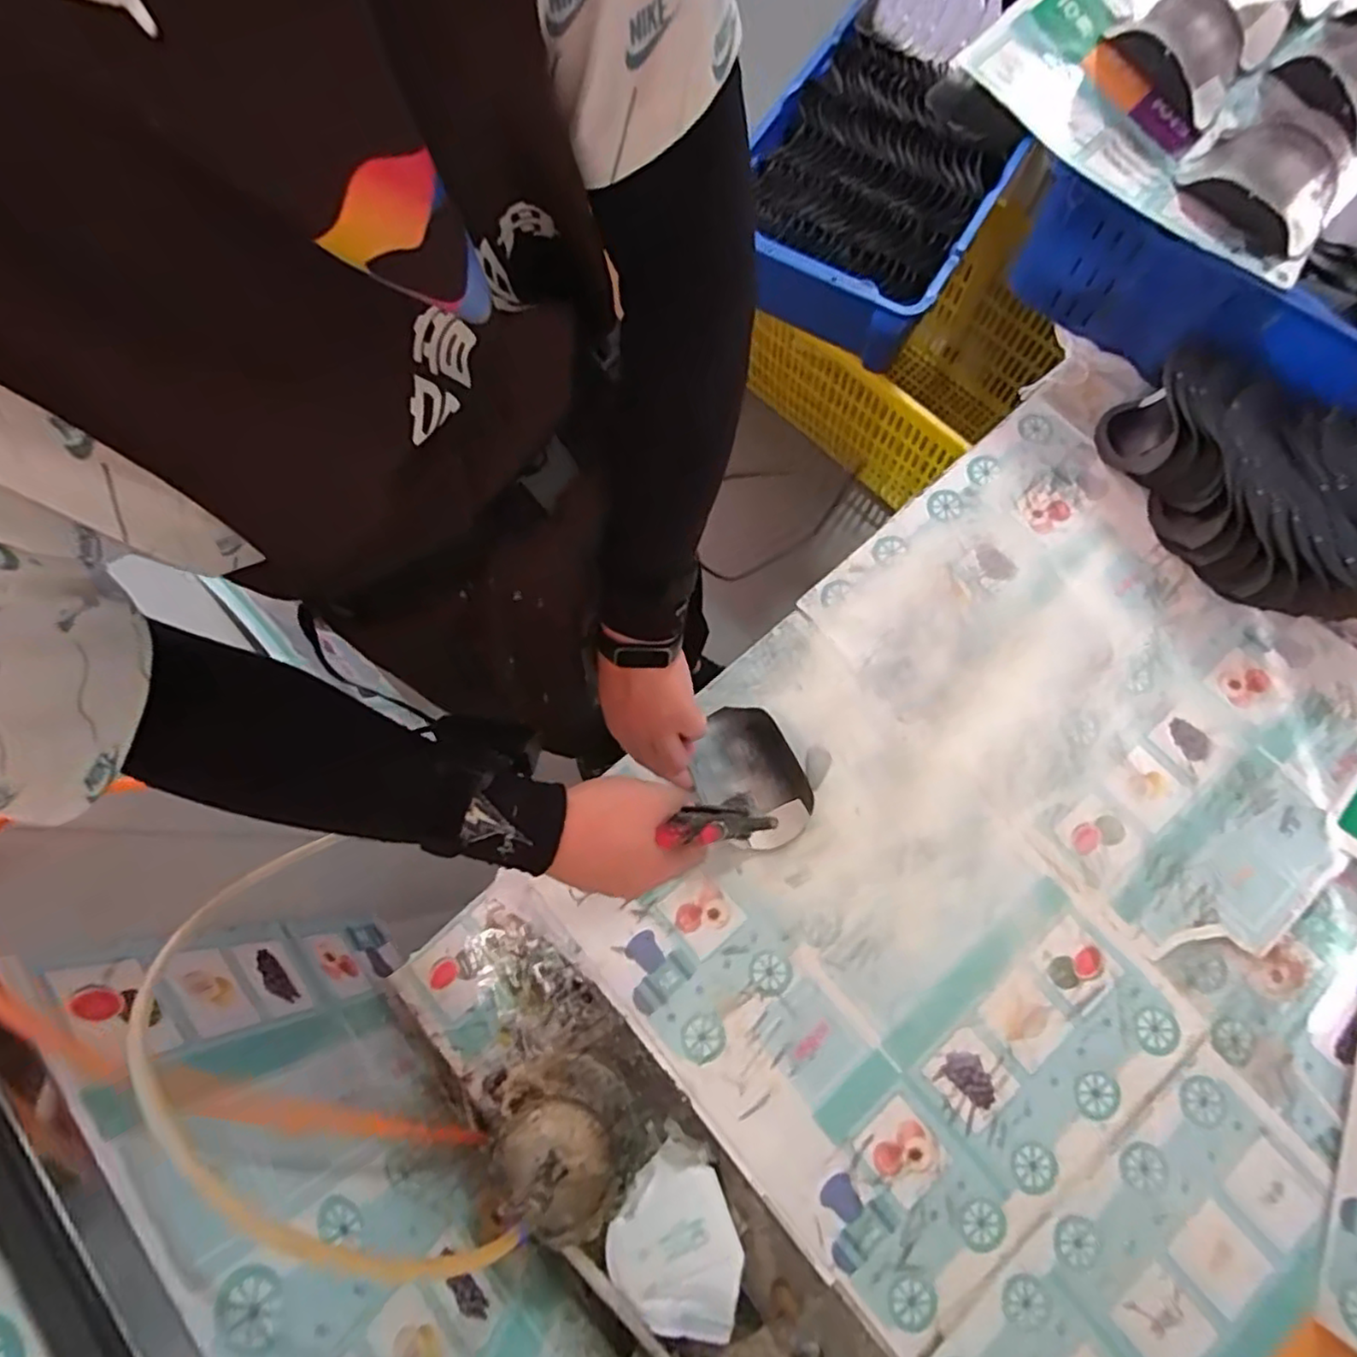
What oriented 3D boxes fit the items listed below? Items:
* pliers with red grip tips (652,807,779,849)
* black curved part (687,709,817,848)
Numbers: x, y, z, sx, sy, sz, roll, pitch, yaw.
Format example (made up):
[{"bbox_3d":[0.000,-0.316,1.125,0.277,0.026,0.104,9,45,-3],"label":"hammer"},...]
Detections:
[{"bbox_3d":[0.026,0.101,0.464,0.094,0.033,0.025,3,71,-39],"label":"pliers with red grip tips"},{"bbox_3d":[0.067,0.097,0.650,0.094,0.042,0.138,-25,76,-5],"label":"black curved part"}]

